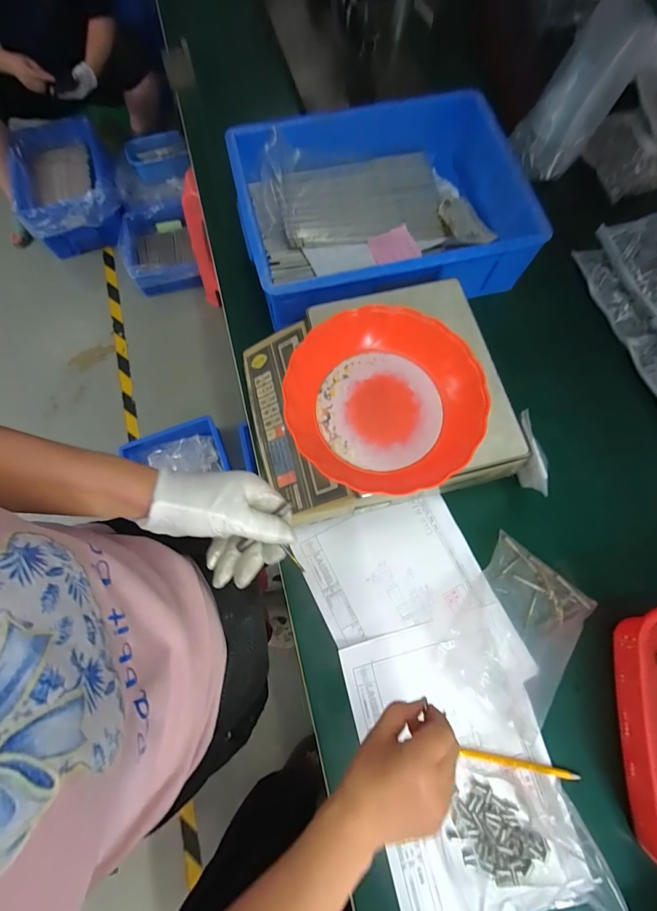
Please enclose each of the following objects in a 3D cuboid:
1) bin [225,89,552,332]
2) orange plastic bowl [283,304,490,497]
[{"bbox_3d":[0.079,-0.382,0.600,0.414,0.116,0.292,-14,75,-3],"label":"bin"},{"bbox_3d":[0.062,-0.061,0.437,0.207,0.053,0.204,0,75,1],"label":"orange plastic bowl"}]

